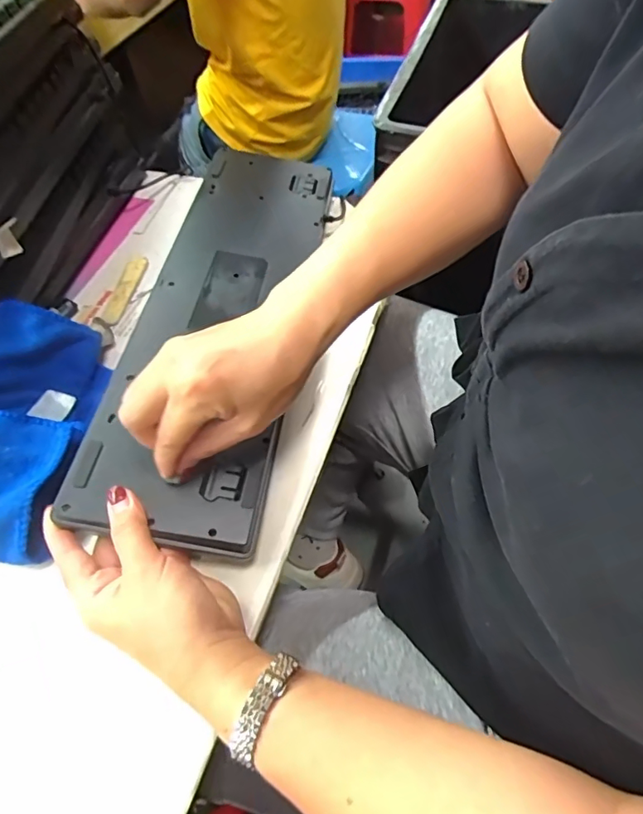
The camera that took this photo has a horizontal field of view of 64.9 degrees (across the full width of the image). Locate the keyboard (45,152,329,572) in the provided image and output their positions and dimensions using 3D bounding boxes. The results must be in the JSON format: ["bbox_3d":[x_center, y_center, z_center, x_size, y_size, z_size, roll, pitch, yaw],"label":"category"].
[{"bbox_3d":[-0.084,-0.094,0.446,0.135,0.030,0.437,3,57,6],"label":"keyboard"}]

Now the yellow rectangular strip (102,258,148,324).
[{"bbox_3d":[-0.203,-0.120,0.520,0.021,0.004,0.090,9,60,6],"label":"yellow rectangular strip"}]

